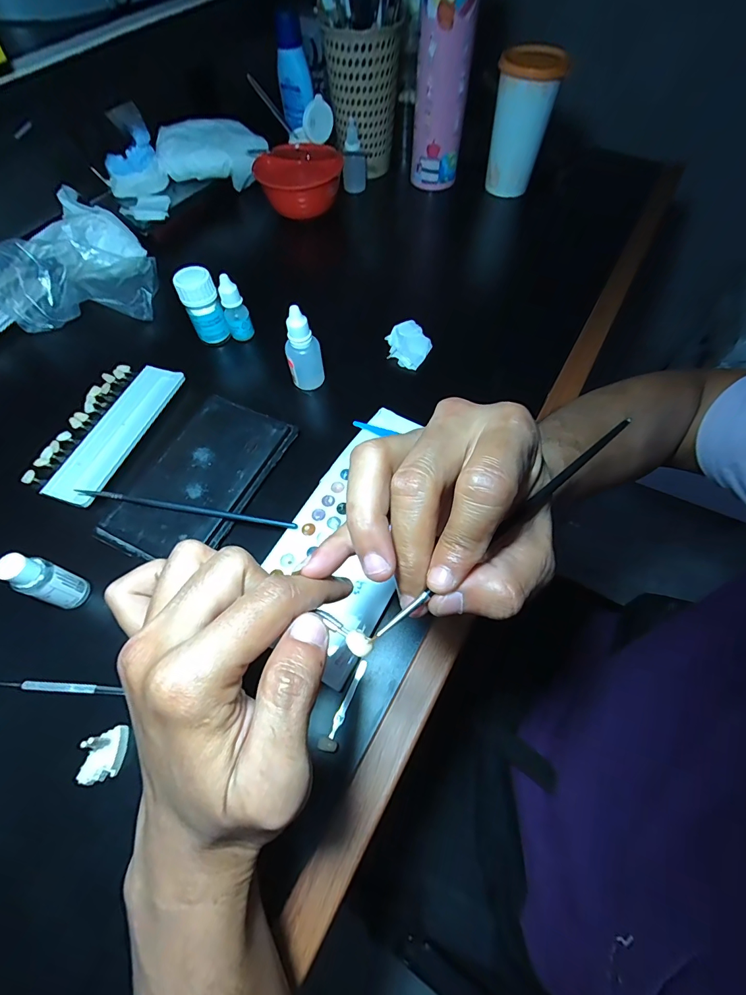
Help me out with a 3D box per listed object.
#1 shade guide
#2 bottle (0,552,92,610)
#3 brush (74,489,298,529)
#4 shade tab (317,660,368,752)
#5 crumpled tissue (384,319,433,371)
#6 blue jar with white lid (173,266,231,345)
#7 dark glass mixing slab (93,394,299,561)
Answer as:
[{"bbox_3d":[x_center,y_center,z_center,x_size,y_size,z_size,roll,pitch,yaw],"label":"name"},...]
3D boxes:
[{"bbox_3d":[-0.237,-0.062,0.367,0.072,0.012,0.148,15,62,9],"label":"shade guide"},{"bbox_3d":[-0.215,0.055,0.270,0.019,0.058,0.022,17,62,10],"label":"bottle"},{"bbox_3d":[-0.143,0.008,0.312,0.172,0.006,0.005,9,61,6],"label":"brush"},{"bbox_3d":[-0.017,0.131,0.258,0.011,0.005,0.055,23,63,13],"label":"shade tab"},{"bbox_3d":[0.035,-0.152,0.403,0.041,0.018,0.043,23,63,13],"label":"crumpled tissue"},{"bbox_3d":[-0.163,-0.183,0.395,0.032,0.062,0.028,-26,64,-13],"label":"blue jar with white lid"},{"bbox_3d":[-0.138,-0.018,0.329,0.086,0.005,0.149,23,63,13],"label":"dark glass mixing slab"}]

